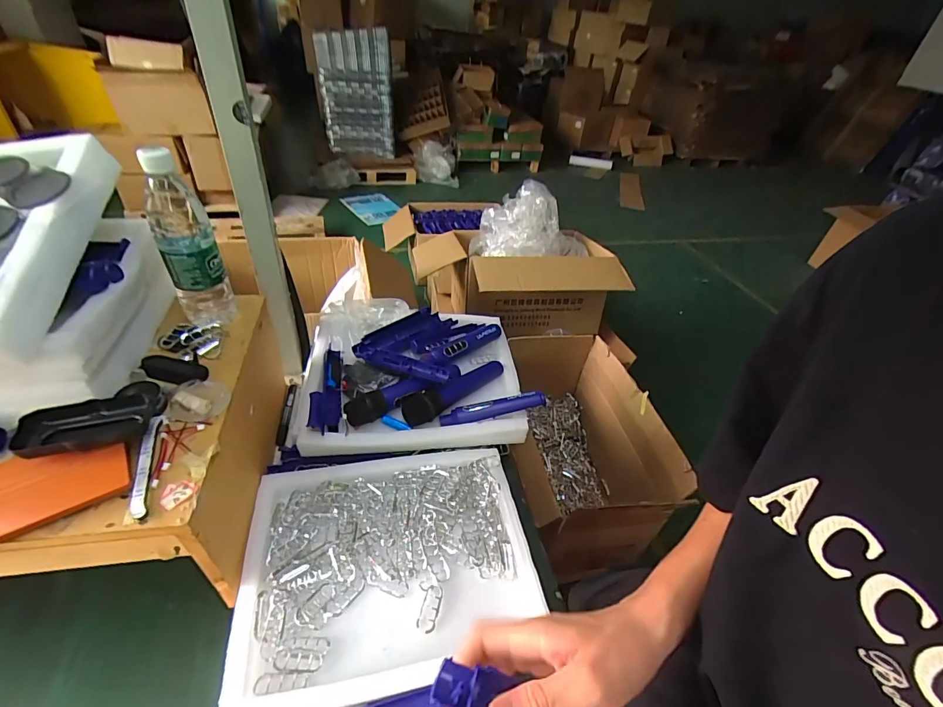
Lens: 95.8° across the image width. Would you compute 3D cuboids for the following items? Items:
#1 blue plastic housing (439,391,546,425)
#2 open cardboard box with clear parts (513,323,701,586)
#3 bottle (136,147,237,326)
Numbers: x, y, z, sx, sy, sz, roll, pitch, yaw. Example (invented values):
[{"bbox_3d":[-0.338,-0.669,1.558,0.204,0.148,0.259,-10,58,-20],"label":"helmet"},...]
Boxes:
[{"bbox_3d":[0.037,0.086,0.687,0.169,0.040,0.031,-3,42,-12],"label":"blue plastic housing"},{"bbox_3d":[0.268,0.238,1.098,0.329,0.300,0.522,3,40,-5],"label":"open cardboard box with clear parts"},{"bbox_3d":[-0.361,-0.136,0.546,0.062,0.223,0.058,-14,44,-24],"label":"bottle"}]

